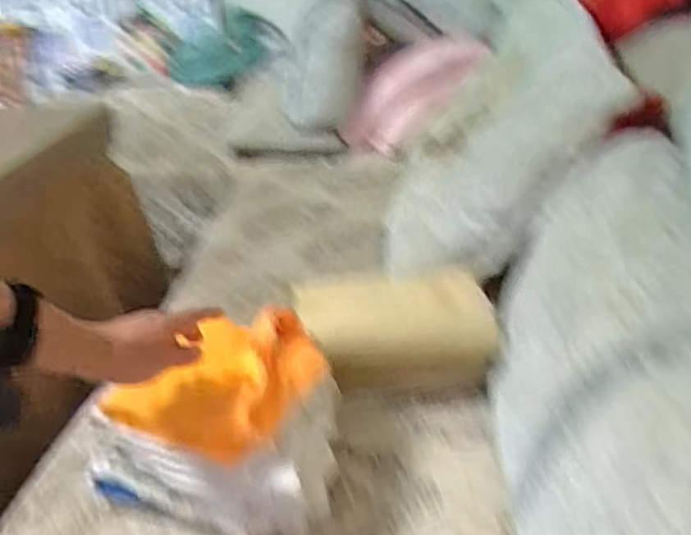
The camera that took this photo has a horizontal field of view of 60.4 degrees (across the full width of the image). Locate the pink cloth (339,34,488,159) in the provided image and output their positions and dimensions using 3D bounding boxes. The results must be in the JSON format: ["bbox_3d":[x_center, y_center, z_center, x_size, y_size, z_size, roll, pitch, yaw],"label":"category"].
[{"bbox_3d":[0.180,-0.518,1.747,0.478,0.200,0.078,-38,15,30],"label":"pink cloth"}]

